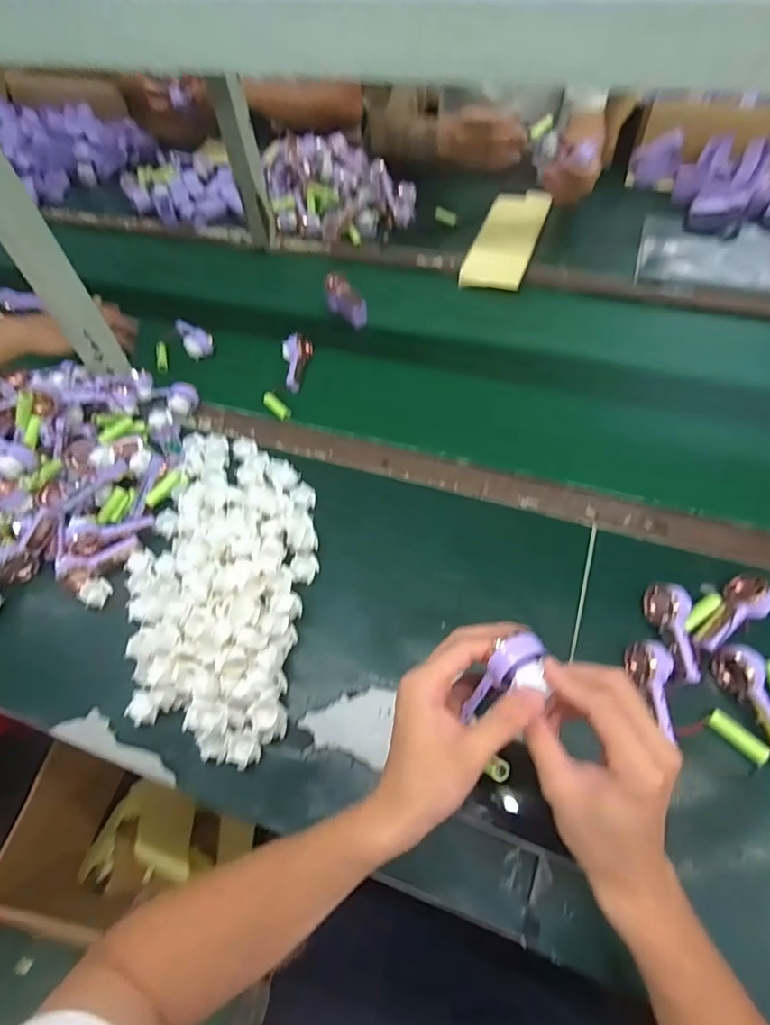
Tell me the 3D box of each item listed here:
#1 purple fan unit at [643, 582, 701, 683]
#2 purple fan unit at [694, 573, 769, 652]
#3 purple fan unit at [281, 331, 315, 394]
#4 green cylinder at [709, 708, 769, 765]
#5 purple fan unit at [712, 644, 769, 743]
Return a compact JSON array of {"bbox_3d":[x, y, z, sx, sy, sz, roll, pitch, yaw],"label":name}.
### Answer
[{"bbox_3d":[0.283,0.116,0.512,0.032,0.037,0.094,-1,58,3],"label":"purple fan unit"},{"bbox_3d":[0.344,0.098,0.516,0.092,0.026,0.040,-33,61,-16],"label":"purple fan unit"},{"bbox_3d":[-0.137,-0.229,0.788,0.040,0.039,0.102,5,73,7],"label":"purple fan unit"},{"bbox_3d":[0.317,0.201,0.470,0.018,0.012,0.051,-39,63,-19],"label":"green cylinder"},{"bbox_3d":[0.342,0.166,0.474,0.035,0.034,0.095,-20,59,-8],"label":"purple fan unit"}]

